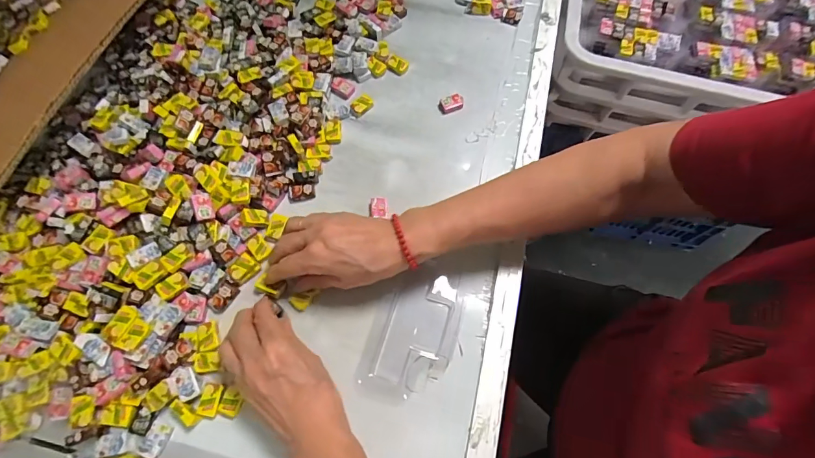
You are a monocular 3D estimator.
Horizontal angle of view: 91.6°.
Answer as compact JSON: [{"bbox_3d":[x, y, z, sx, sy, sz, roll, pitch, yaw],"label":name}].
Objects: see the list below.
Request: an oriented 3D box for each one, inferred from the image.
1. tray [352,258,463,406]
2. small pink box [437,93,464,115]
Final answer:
[{"bbox_3d":[0.005,0.096,0.379,0.079,0.009,0.133,15,70,5],"label":"tray"},{"bbox_3d":[0.052,-0.148,0.469,0.032,0.007,0.020,-28,72,-11],"label":"small pink box"}]

